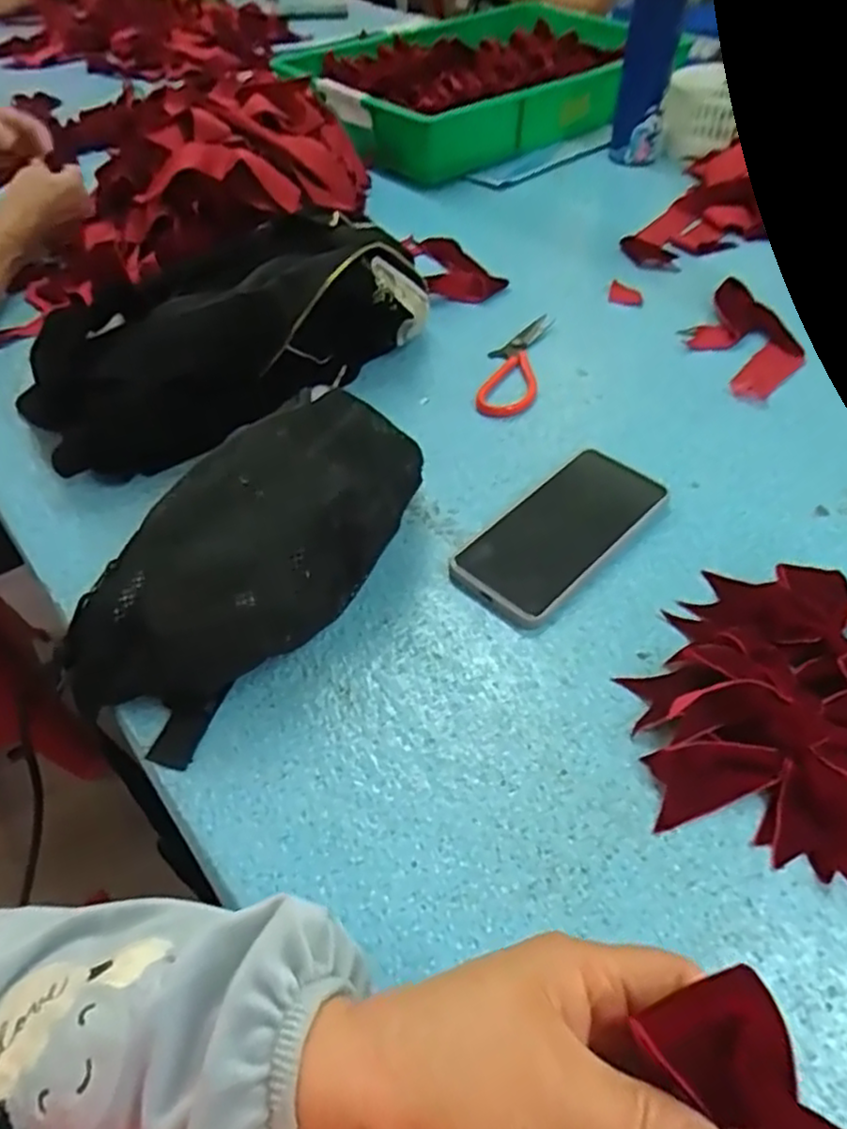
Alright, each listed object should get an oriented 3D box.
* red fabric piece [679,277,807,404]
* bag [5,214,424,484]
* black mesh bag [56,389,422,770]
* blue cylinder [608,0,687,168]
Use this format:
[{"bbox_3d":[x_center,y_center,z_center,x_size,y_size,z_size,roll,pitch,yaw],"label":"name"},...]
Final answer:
[{"bbox_3d":[0.297,-0.215,0.672,0.087,0.020,0.159,-13,50,-9],"label":"red fabric piece"},{"bbox_3d":[-0.162,-0.203,0.612,0.355,0.107,0.148,-29,54,-22],"label":"bag"},{"bbox_3d":[-0.092,-0.015,0.453,0.119,0.092,0.269,24,54,21],"label":"black mesh bag"},{"bbox_3d":[0.276,-0.611,0.881,0.062,0.218,0.051,9,50,10],"label":"blue cylinder"}]

